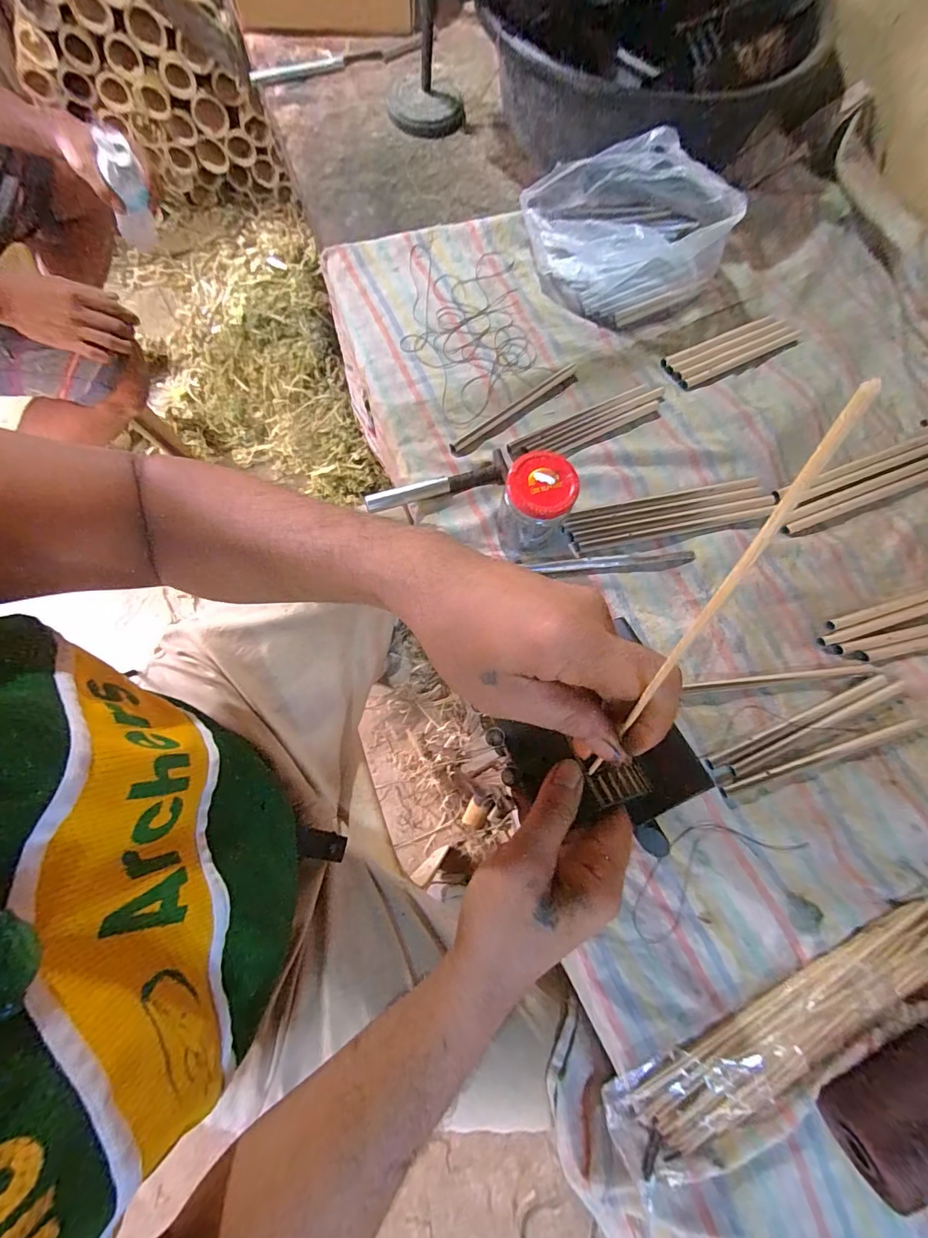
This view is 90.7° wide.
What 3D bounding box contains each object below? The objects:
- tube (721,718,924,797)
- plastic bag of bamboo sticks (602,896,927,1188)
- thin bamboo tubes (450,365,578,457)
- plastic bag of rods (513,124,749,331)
[{"bbox_3d":[0.342,0.132,0.436,0.208,0.011,0.011,-17,75,-7],"label":"tube"},{"bbox_3d":[0.283,0.329,0.369,0.351,0.021,0.068,-23,76,-8],"label":"plastic bag of bamboo sticks"},{"bbox_3d":[0.062,-0.246,0.540,0.186,0.006,0.024,-37,78,-12],"label":"thin bamboo tubes"},{"bbox_3d":[0.188,-0.472,0.554,0.233,0.116,0.141,37,76,8],"label":"plastic bag of rods"}]

